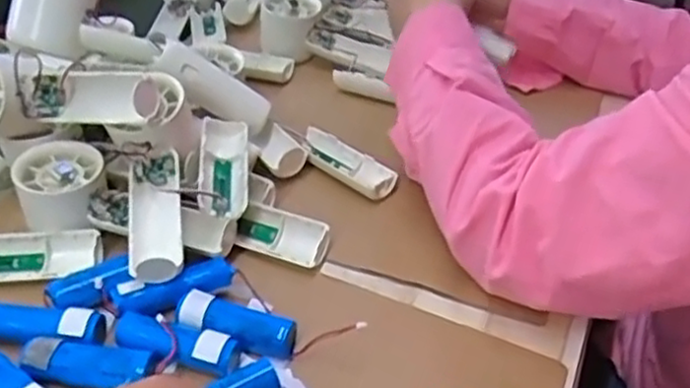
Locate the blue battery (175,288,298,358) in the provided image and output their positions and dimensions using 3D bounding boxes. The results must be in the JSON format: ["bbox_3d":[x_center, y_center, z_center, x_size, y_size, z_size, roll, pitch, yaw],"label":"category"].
[{"bbox_3d":[-0.066,0.079,0.434,0.073,0.018,0.023,13,41,14],"label":"blue battery"}]

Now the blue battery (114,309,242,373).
[{"bbox_3d":[-0.100,0.087,0.422,0.072,0.021,0.025,12,40,12],"label":"blue battery"}]

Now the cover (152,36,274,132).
[{"bbox_3d":[-0.100,-0.079,0.556,0.096,0.028,0.027,33,26,-32],"label":"cover"}]

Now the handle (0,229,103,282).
[{"bbox_3d":[-0.209,0.042,0.471,0.096,0.017,0.032,-3,39,-5],"label":"handle"}]

